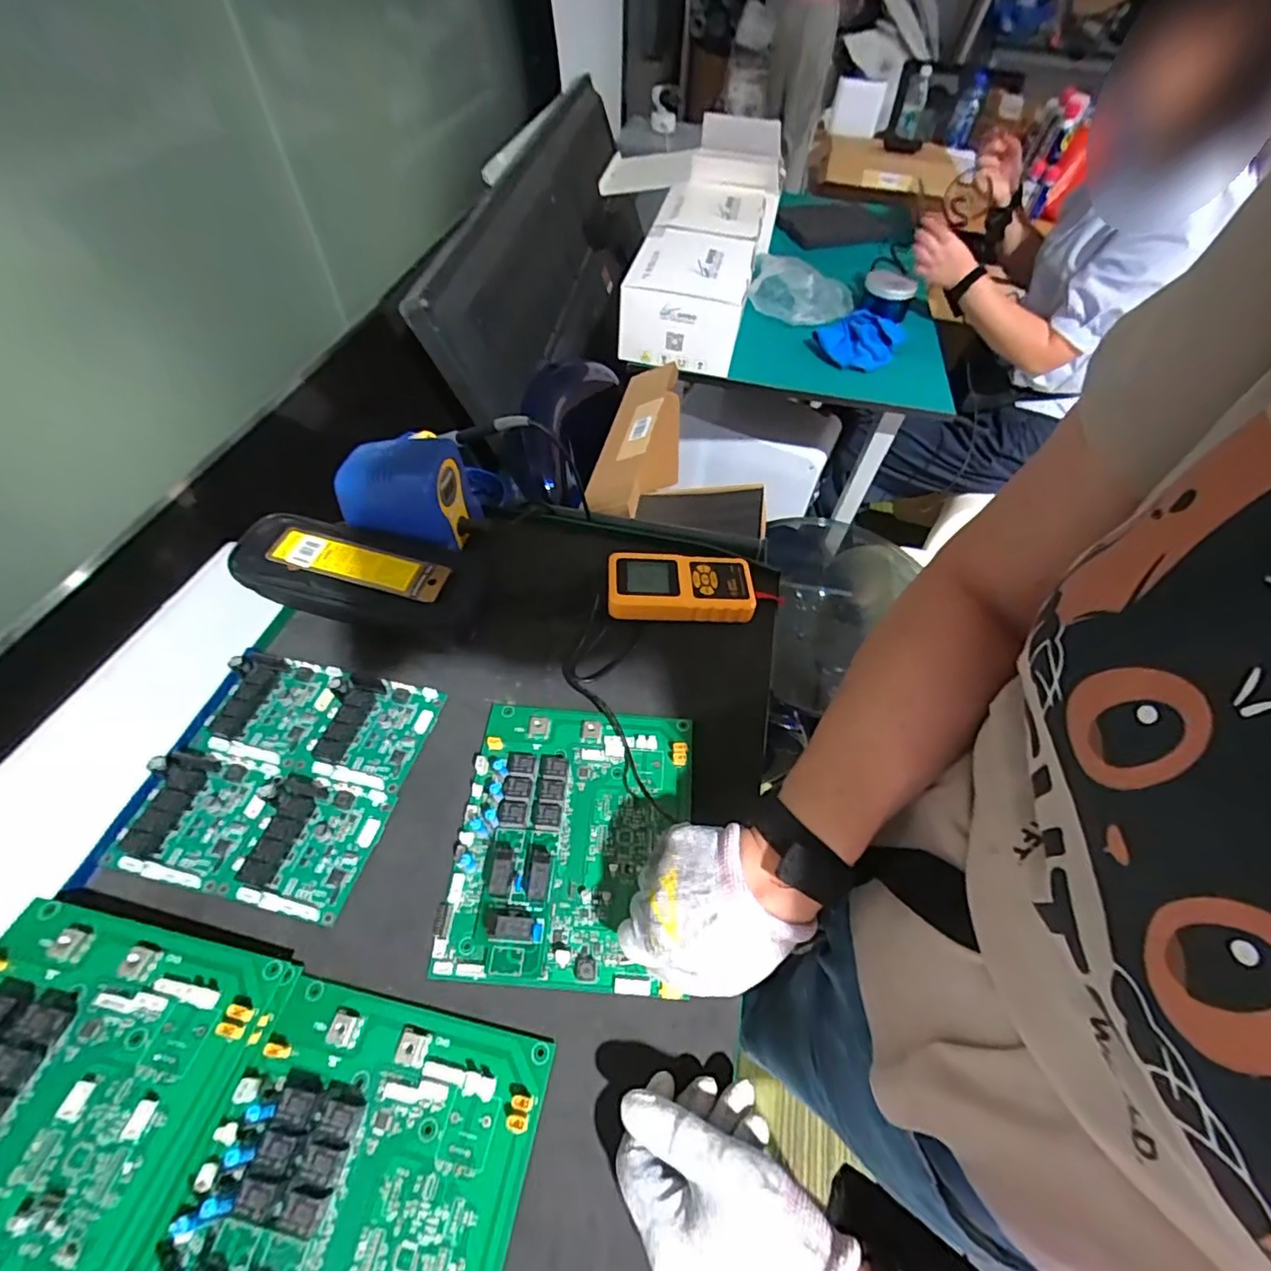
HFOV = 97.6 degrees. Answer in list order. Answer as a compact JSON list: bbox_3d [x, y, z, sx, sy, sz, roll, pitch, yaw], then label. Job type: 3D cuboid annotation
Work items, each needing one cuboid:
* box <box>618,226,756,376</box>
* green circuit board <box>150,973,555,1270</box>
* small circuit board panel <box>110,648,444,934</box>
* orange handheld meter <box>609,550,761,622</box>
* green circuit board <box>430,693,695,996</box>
[{"bbox_3d":[0.099,-0.621,1.028,0.202,0.131,0.254,12,55,5],"label":"box"},{"bbox_3d":[-0.156,0.312,0.288,0.174,0.028,0.204,12,55,5],"label":"green circuit board"},{"bbox_3d":[-0.275,0.104,0.438,0.180,0.022,0.186,12,55,5],"label":"small circuit board panel"},{"bbox_3d":[0.045,-0.051,0.554,0.141,0.023,0.072,2,55,-2],"label":"orange handheld meter"},{"bbox_3d":[-0.046,0.141,0.414,0.169,0.028,0.201,5,55,0],"label":"green circuit board"}]

